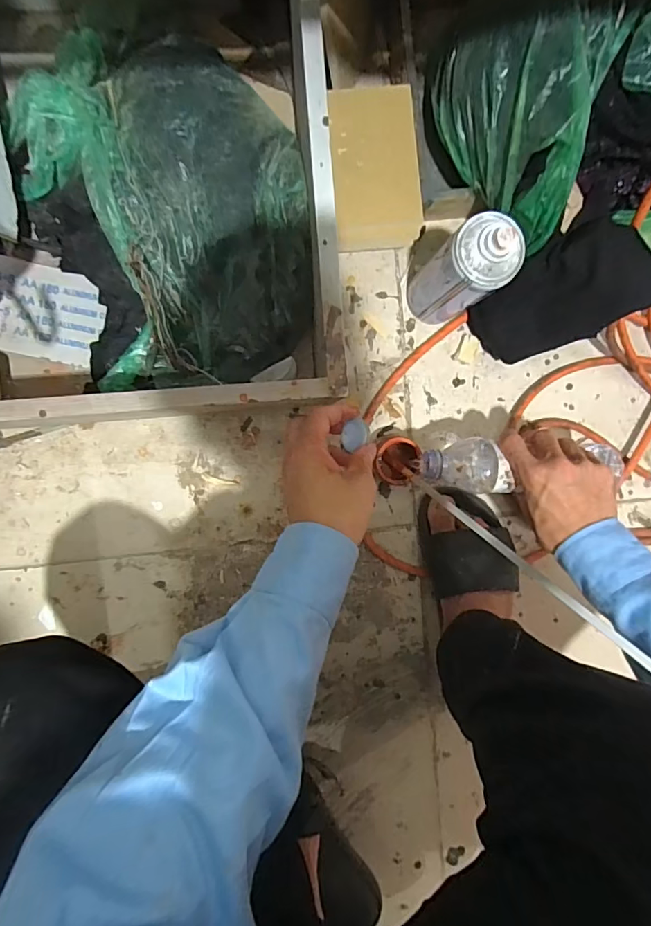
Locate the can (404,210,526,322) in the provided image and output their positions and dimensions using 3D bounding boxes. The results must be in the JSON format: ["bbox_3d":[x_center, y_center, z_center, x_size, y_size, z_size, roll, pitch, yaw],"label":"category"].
[{"bbox_3d":[0.134,-0.191,0.482,0.062,0.180,0.066,0,94,-5],"label":"can"}]

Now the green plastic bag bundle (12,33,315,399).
[{"bbox_3d":[-0.156,-0.253,0.473,0.262,0.060,0.355,-16,95,-4],"label":"green plastic bag bundle"}]

